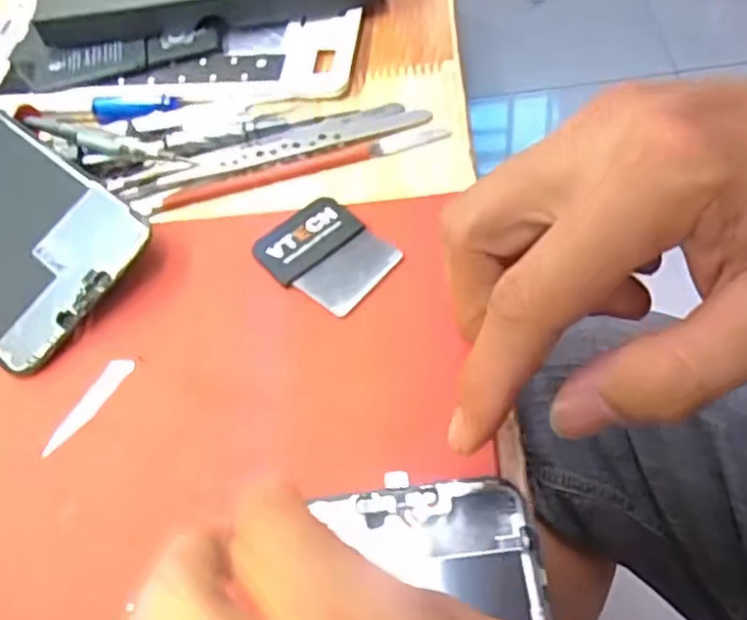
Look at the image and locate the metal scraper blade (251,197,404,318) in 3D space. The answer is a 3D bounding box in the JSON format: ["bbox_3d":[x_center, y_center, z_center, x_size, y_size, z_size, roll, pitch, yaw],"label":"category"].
[{"bbox_3d":[-0.019,-0.022,0.275,0.049,0.004,0.039,38,66,25],"label":"metal scraper blade"}]

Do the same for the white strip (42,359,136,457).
[{"bbox_3d":[-0.098,0.033,0.250,0.008,0.004,0.041,24,61,19],"label":"white strip"}]

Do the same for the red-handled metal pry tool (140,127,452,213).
[{"bbox_3d":[-0.032,-0.061,0.311,0.129,0.007,0.009,-12,56,-4],"label":"red-handled metal pry tool"}]

